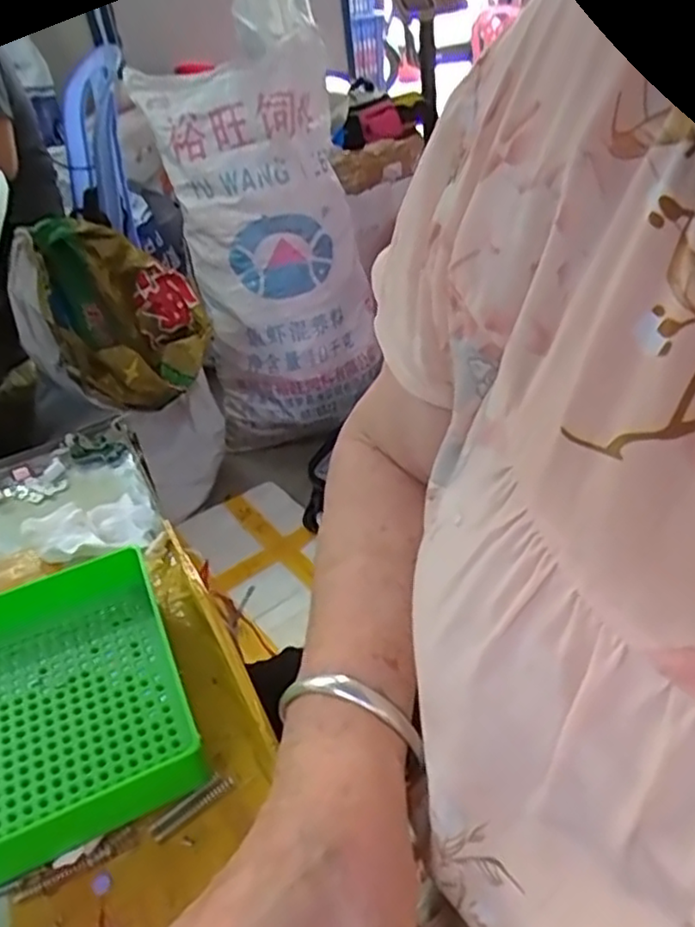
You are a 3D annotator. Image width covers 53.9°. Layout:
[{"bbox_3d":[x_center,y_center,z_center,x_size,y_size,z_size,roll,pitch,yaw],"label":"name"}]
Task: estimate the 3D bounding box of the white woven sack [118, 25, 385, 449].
[{"bbox_3d":[-0.146,-0.414,1.457,0.381,0.750,0.215,-16,39,-11],"label":"white woven sack"}]

